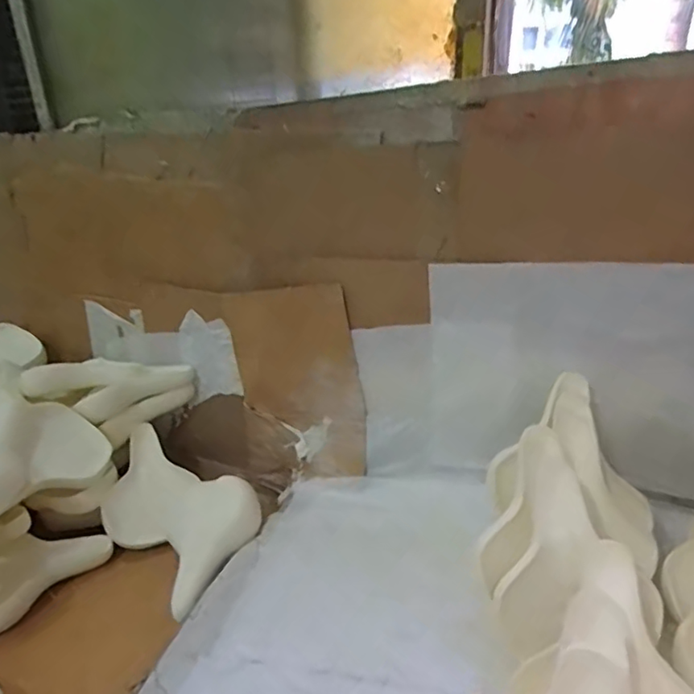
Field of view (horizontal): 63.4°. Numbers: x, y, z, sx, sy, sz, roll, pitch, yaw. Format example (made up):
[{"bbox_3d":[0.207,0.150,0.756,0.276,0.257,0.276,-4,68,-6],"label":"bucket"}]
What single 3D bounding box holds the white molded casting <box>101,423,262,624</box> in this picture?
[{"bbox_3d":[-0.336,0.306,1.083,0.396,0.152,0.215,21,35,40],"label":"white molded casting"}]

